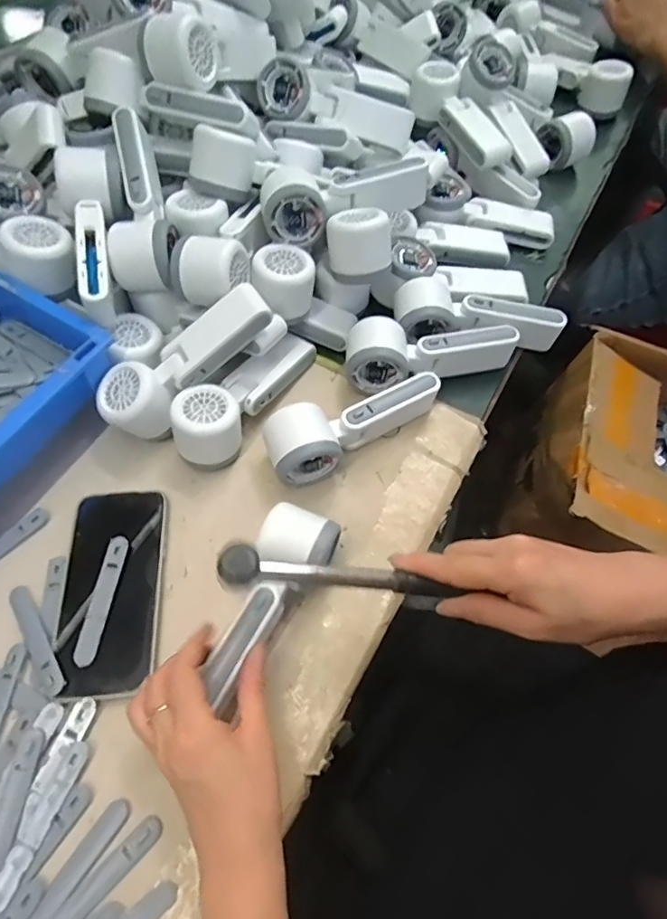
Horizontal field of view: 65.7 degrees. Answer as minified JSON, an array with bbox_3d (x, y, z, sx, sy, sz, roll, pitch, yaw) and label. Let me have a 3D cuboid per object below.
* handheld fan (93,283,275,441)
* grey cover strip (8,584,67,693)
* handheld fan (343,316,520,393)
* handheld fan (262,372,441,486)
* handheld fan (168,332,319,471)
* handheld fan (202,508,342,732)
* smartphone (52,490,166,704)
[{"bbox_3d":[-0.126,-0.084,0.452,0.166,0.049,0.054,-38,66,2],"label":"handheld fan"},{"bbox_3d":[-0.222,0.132,0.385,0.018,0.005,0.091,-32,65,-17],"label":"grey cover strip"},{"bbox_3d":[0.093,-0.104,0.495,0.163,0.055,0.054,-5,60,-3],"label":"handheld fan"},{"bbox_3d":[0.022,-0.027,0.460,0.163,0.050,0.050,-18,62,-10],"label":"handheld fan"},{"bbox_3d":[-0.079,-0.065,0.474,0.061,0.054,0.168,27,64,15],"label":"handheld fan"},{"bbox_3d":[-0.049,0.103,0.380,0.051,0.065,0.146,24,65,13],"label":"handheld fan"},{"bbox_3d":[-0.175,0.099,0.406,0.075,0.013,0.161,-5,60,-3],"label":"smartphone"}]

